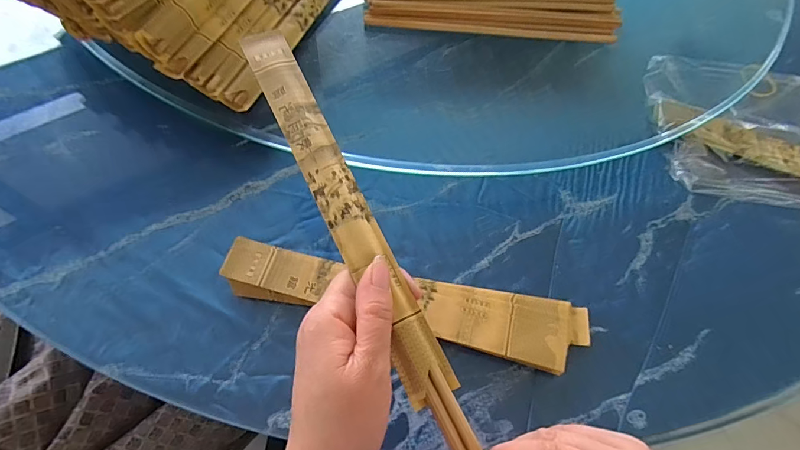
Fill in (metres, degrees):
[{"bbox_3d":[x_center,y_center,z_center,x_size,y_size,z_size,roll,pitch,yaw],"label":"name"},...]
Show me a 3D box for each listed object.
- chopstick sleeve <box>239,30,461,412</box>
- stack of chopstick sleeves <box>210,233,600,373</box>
[{"bbox_3d":[-0.039,-0.022,0.254,0.028,0.006,0.261,-23,73,-17],"label":"chopstick sleeve"},{"bbox_3d":[0.006,0.063,0.319,0.281,0.021,0.053,10,64,0],"label":"stack of chopstick sleeves"}]

